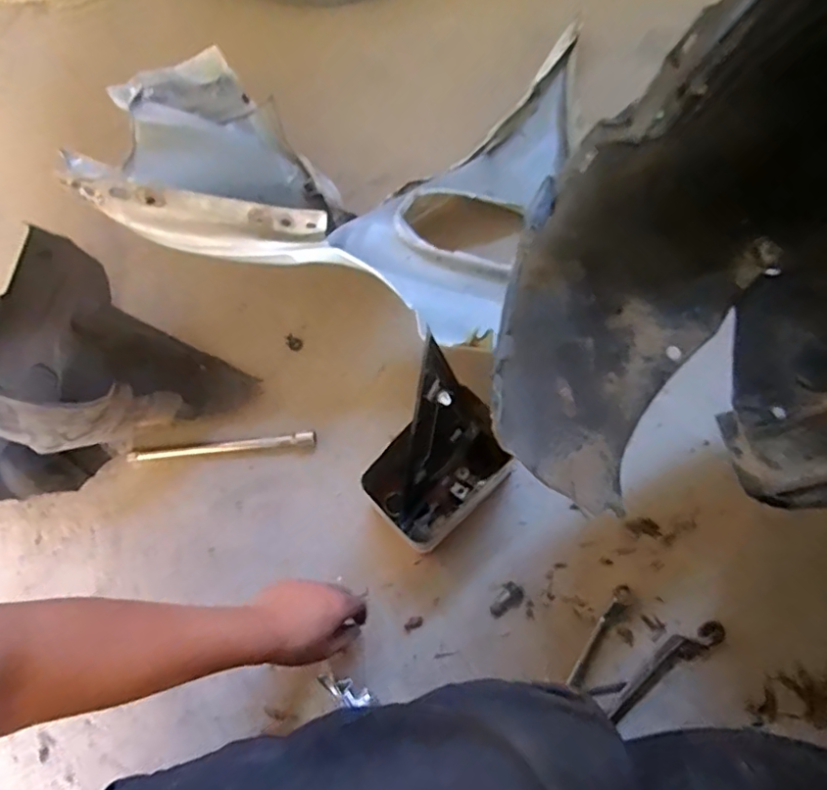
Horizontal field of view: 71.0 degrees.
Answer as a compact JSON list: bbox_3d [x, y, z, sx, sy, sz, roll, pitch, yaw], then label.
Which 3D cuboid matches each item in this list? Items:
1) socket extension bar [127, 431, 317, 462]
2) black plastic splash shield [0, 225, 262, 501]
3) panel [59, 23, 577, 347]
[{"bbox_3d":[-0.248,0.067,0.755,0.244,0.013,0.019,-5,67,1],"label":"socket extension bar"},{"bbox_3d":[-0.435,-0.004,0.722,0.338,0.155,0.313,31,72,15],"label":"black plastic splash shield"},{"bbox_3d":[-0.070,-0.380,0.805,0.536,0.266,0.593,11,68,8],"label":"panel"}]

